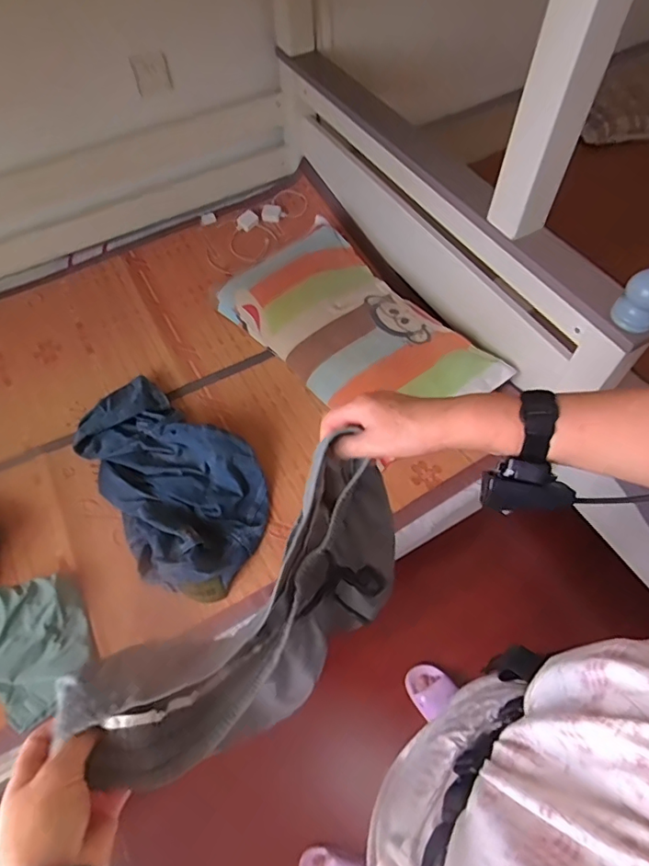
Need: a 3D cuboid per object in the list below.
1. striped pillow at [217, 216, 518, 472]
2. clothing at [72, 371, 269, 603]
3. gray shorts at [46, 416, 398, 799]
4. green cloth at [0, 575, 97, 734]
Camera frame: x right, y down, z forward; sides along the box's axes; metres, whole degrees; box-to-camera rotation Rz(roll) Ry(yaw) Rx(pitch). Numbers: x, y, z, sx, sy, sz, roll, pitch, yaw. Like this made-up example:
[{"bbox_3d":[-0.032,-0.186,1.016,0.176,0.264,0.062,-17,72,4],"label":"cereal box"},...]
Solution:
[{"bbox_3d":[0.065,-0.247,1.289,0.360,0.135,0.695,-34,64,-19],"label":"striped pillow"},{"bbox_3d":[-0.330,0.088,1.135,0.308,0.109,0.539,-34,64,-19],"label":"clothing"},{"bbox_3d":[-0.044,0.180,0.490,0.320,0.224,0.116,-39,65,-21],"label":"gray shorts"},{"bbox_3d":[-0.545,0.392,0.951,0.229,0.080,0.217,29,63,18],"label":"green cloth"}]

